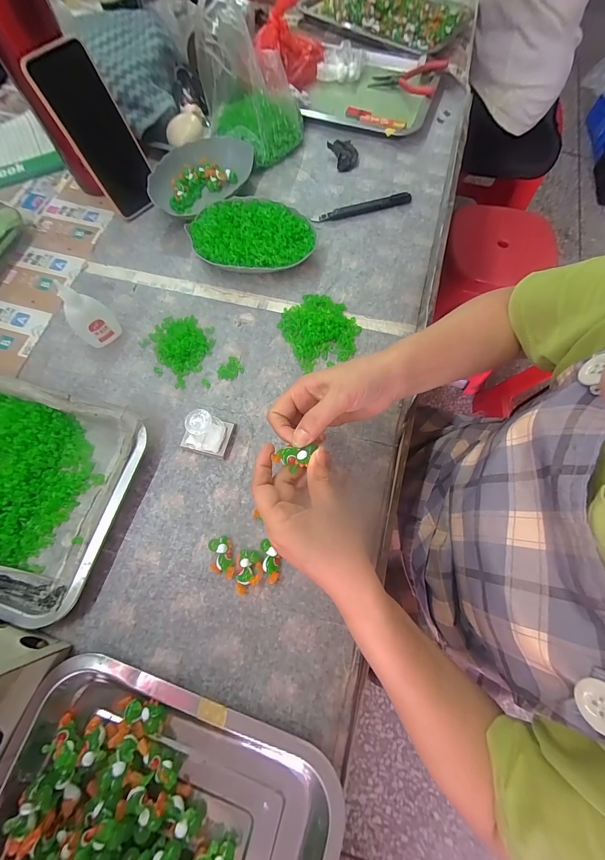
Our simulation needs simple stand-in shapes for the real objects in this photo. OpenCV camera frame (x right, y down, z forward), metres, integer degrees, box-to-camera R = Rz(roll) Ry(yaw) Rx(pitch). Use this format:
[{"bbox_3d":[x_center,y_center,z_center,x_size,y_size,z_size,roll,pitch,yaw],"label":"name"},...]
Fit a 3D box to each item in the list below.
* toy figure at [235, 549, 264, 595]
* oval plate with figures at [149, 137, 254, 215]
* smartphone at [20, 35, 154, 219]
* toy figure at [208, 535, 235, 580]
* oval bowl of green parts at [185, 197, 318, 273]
[{"bbox_3d":[-0.051,0.137,0.314,0.026,0.011,0.039,1,72,1],"label":"toy figure"},{"bbox_3d":[-0.151,-0.381,0.483,0.157,0.035,0.084,-26,73,-8],"label":"oval plate with figures"},{"bbox_3d":[-0.253,-0.369,0.413,0.073,0.158,0.016,-38,53,-11],"label":"smartphone"},{"bbox_3d":[-0.079,0.125,0.320,0.023,0.011,0.039,-8,72,-2],"label":"toy figure"},{"bbox_3d":[-0.066,-0.260,0.441,0.161,0.035,0.114,-5,72,-1],"label":"oval bowl of green parts"}]

